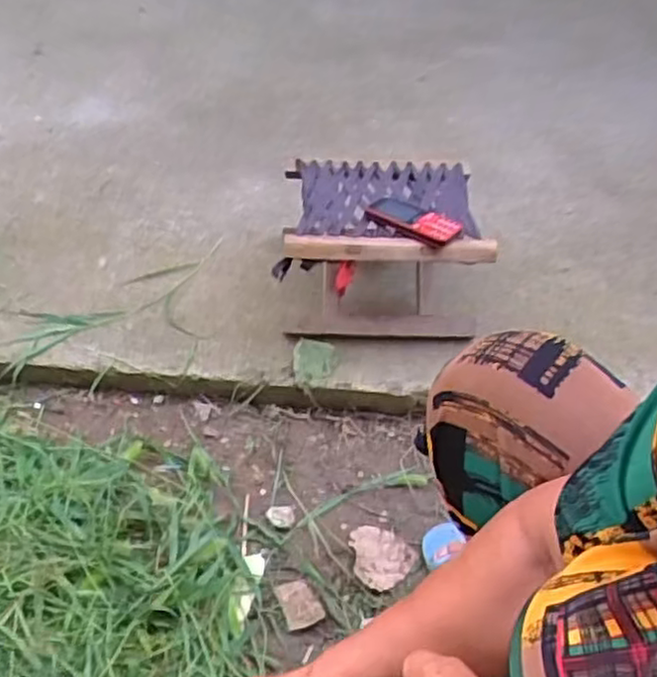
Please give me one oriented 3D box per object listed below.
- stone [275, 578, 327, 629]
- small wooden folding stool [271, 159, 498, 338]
[{"bbox_3d":[-0.033,0.297,0.791,0.043,0.006,0.053,-16,45,-17],"label":"stone"},{"bbox_3d":[0.074,-0.142,1.050,0.273,0.185,0.228,-1,44,-2],"label":"small wooden folding stool"}]

